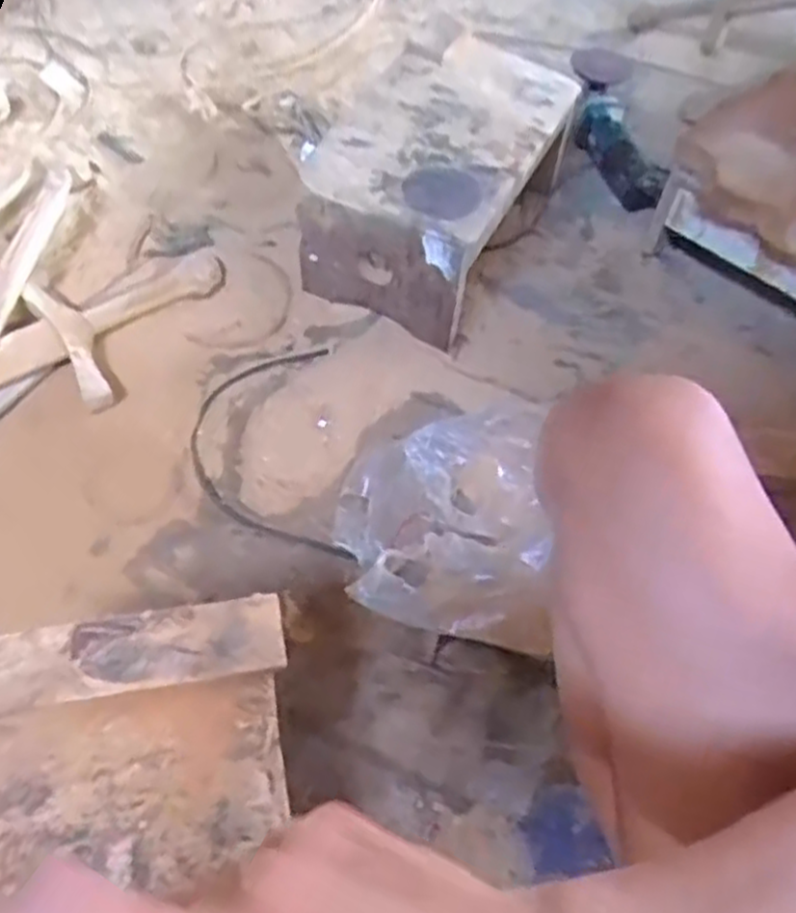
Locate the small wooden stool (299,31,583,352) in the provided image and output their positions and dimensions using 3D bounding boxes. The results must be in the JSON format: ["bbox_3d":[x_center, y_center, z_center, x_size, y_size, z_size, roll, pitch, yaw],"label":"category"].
[{"bbox_3d":[0.056,-0.366,1.036,0.239,0.198,0.384,23,57,12],"label":"small wooden stool"}]

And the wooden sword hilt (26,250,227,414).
[{"bbox_3d":[-0.313,-0.178,0.958,0.227,0.055,0.190,-29,63,-22],"label":"wooden sword hilt"}]

